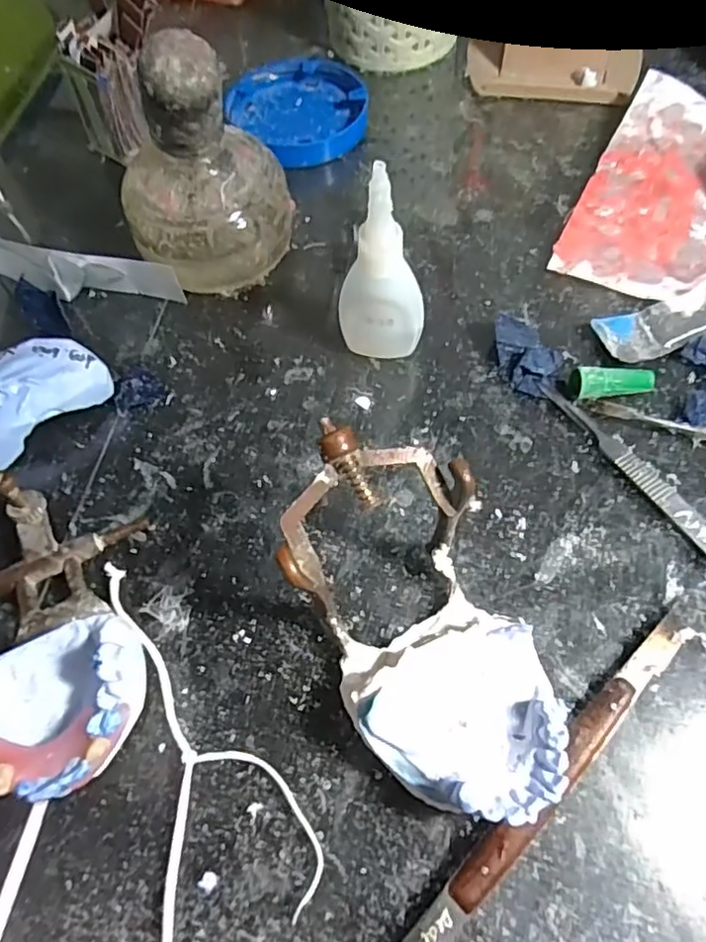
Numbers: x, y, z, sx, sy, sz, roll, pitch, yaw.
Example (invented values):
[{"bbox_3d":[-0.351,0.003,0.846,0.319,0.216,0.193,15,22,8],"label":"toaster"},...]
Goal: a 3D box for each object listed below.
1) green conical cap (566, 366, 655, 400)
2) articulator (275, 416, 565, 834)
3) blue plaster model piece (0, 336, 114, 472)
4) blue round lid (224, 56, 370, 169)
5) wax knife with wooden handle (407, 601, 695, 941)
[{"bbox_3d":[0.107,-0.036,0.257,0.037,0.013,0.011,-6,63,0],"label":"green conical cap"},{"bbox_3d":[0.022,0.048,0.192,0.066,0.061,0.118,-29,65,-11],"label":"articulator"},{"bbox_3d":[-0.136,-0.030,0.260,0.062,0.028,0.033,-41,68,-17],"label":"blue plaster model piece"},{"bbox_3d":[-0.030,-0.211,0.358,0.067,0.015,0.078,-42,68,-17],"label":"blue round lid"},{"bbox_3d":[0.055,0.103,0.190,0.163,0.011,0.012,-42,68,-17],"label":"wax knife with wooden handle"}]

